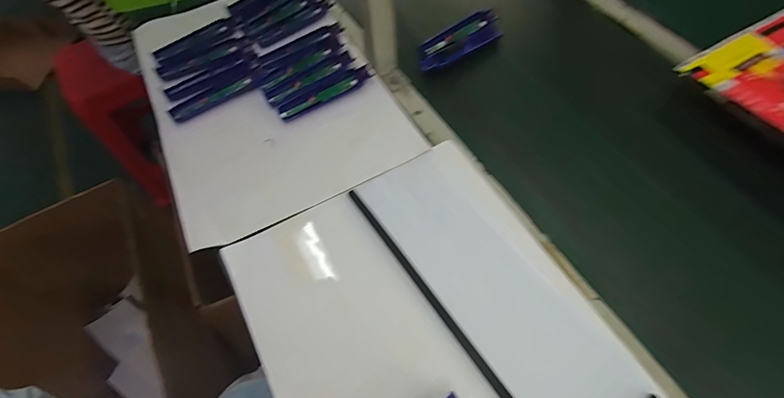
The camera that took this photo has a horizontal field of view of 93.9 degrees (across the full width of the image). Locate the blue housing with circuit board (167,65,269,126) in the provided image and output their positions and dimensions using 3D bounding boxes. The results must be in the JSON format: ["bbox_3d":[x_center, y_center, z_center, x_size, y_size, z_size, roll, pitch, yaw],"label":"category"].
[{"bbox_3d":[-0.294,-0.183,0.627,0.170,0.011,0.043,-31,64,-14],"label":"blue housing with circuit board"}]

